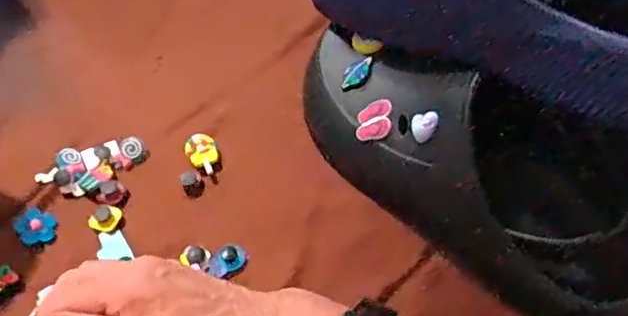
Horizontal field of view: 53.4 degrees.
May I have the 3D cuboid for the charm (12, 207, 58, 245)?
[{"bbox_3d":[-0.186,0.045,0.415,0.025,0.004,0.024,8,61,-16],"label":"charm"}]

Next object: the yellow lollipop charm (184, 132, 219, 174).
[{"bbox_3d":[-0.080,-0.001,0.453,0.022,0.015,0.032,-21,60,-13],"label":"yellow lollipop charm"}]

